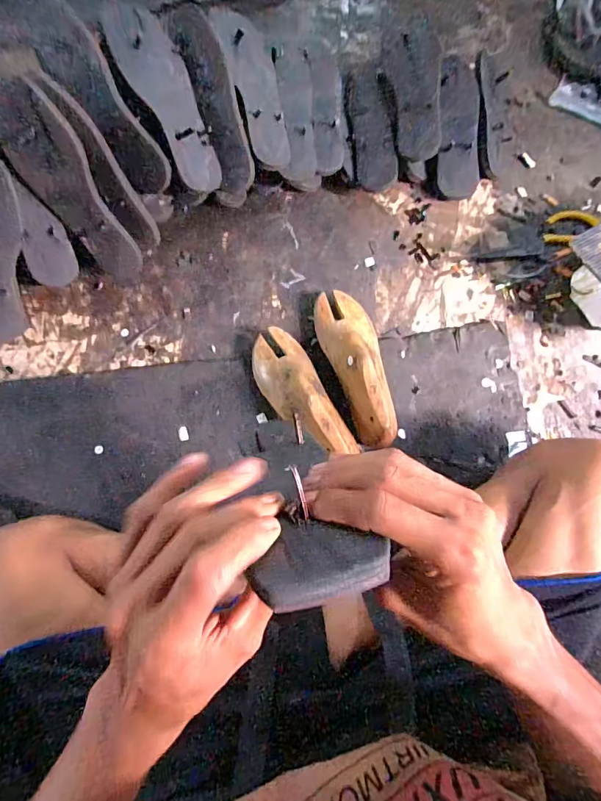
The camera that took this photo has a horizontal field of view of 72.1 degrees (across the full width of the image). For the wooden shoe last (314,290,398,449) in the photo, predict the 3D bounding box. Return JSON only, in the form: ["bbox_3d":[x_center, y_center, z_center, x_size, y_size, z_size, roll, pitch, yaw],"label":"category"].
[{"bbox_3d":[0.085,-0.054,0.565,0.079,0.084,0.231,-19,78,-5],"label":"wooden shoe last"}]

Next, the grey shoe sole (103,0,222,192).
[{"bbox_3d":[-0.178,-0.407,0.561,0.075,0.019,0.231,-29,110,-7],"label":"grey shoe sole"}]

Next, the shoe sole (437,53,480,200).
[{"bbox_3d":[0.257,-0.448,0.667,0.076,0.043,0.220,-1,91,0],"label":"shoe sole"}]

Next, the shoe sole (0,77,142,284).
[{"bbox_3d":[-0.298,-0.270,0.548,0.077,0.248,0.028,-32,41,-7],"label":"shoe sole"}]

